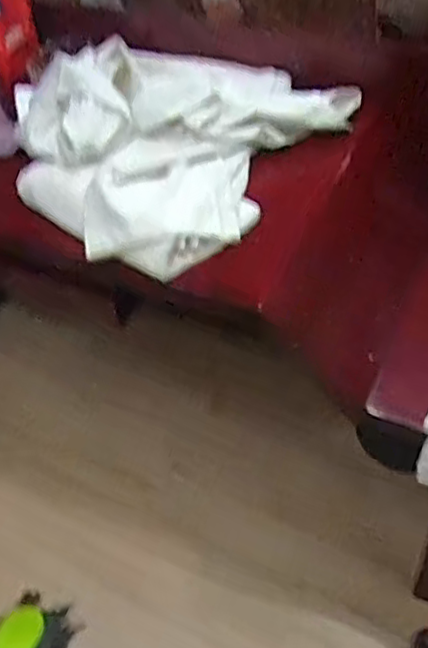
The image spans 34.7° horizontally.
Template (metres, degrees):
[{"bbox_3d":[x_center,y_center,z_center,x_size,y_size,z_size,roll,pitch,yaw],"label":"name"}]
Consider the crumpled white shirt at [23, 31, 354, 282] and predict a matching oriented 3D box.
[{"bbox_3d":[-0.097,-0.349,1.133,0.512,0.125,0.508,32,60,29],"label":"crumpled white shirt"}]

